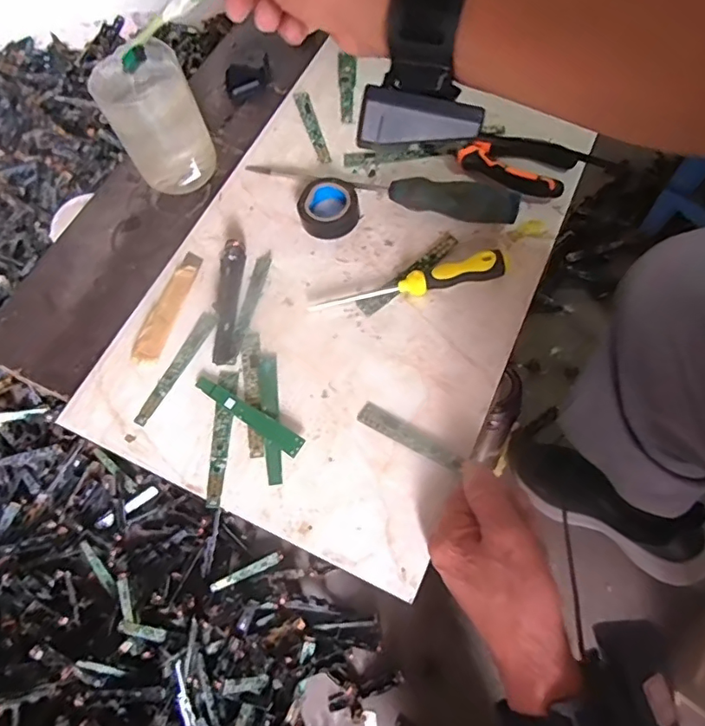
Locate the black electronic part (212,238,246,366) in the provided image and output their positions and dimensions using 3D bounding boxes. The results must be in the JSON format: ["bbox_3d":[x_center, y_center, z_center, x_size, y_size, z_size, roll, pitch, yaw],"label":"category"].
[{"bbox_3d":[-0.101,-0.050,0.432,0.020,0.007,0.107,-1,71,6],"label":"black electronic part"}]

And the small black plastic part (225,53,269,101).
[{"bbox_3d":[-0.108,-0.292,0.548,0.049,0.023,0.028,-17,63,-2],"label":"small black plastic part"}]

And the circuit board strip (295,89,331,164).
[{"bbox_3d":[-0.038,-0.230,0.516,0.013,0.004,0.104,-18,63,-3],"label":"circuit board strip"}]

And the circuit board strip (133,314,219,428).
[{"bbox_3d":[-0.138,0.003,0.418,0.013,0.007,0.100,24,69,17],"label":"circuit board strip"}]

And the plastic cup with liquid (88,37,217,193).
[{"bbox_3d":[-0.171,-0.212,0.476,0.076,0.105,0.068,-26,65,-7],"label":"plastic cup with liquid"}]

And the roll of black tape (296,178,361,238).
[{"bbox_3d":[-0.021,-0.133,0.461,0.048,0.024,0.043,-31,65,-9],"label":"roll of black tape"}]

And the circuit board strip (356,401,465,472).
[{"bbox_3d":[0.039,0.051,0.372,0.078,0.004,0.016,28,68,22],"label":"circuit board strip"}]

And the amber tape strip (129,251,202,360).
[{"bbox_3d":[-0.151,-0.048,0.439,0.023,0.005,0.104,12,66,12],"label":"amber tape strip"}]

